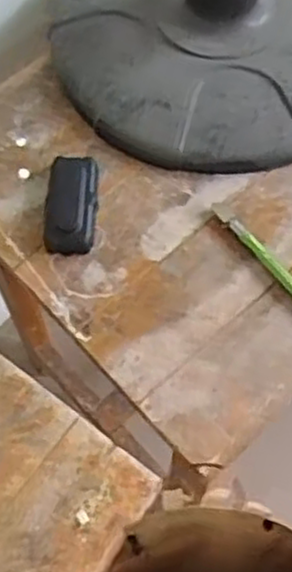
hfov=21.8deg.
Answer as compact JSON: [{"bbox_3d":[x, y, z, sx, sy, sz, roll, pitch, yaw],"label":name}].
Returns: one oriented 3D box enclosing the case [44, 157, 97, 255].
[{"bbox_3d":[-0.078,-0.088,0.789,0.052,0.024,0.109,2,64,1],"label":"case"}]

